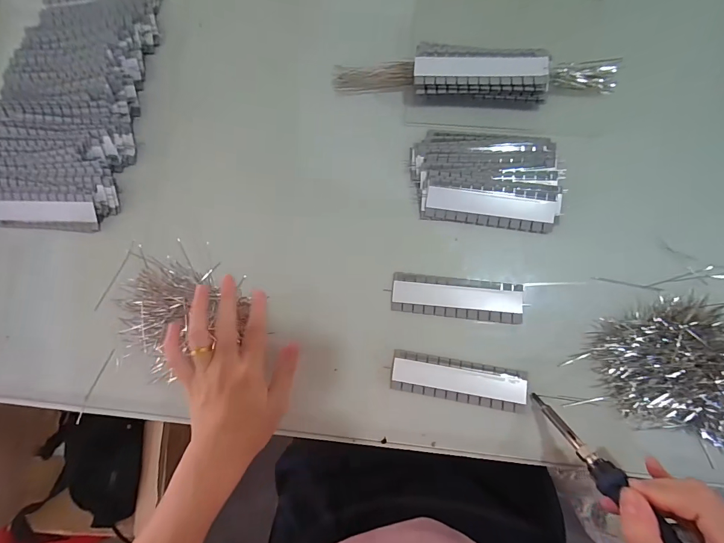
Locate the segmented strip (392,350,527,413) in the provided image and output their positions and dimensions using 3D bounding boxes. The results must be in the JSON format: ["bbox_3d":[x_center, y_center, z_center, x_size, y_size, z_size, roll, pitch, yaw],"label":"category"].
[{"bbox_3d":[0.094,0.106,0.349,0.126,0.011,0.038,9,83,6],"label":"segmented strip"}]

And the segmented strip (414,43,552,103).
[{"bbox_3d":[0.122,-0.205,0.374,0.136,0.032,0.051,6,85,6],"label":"segmented strip"}]

